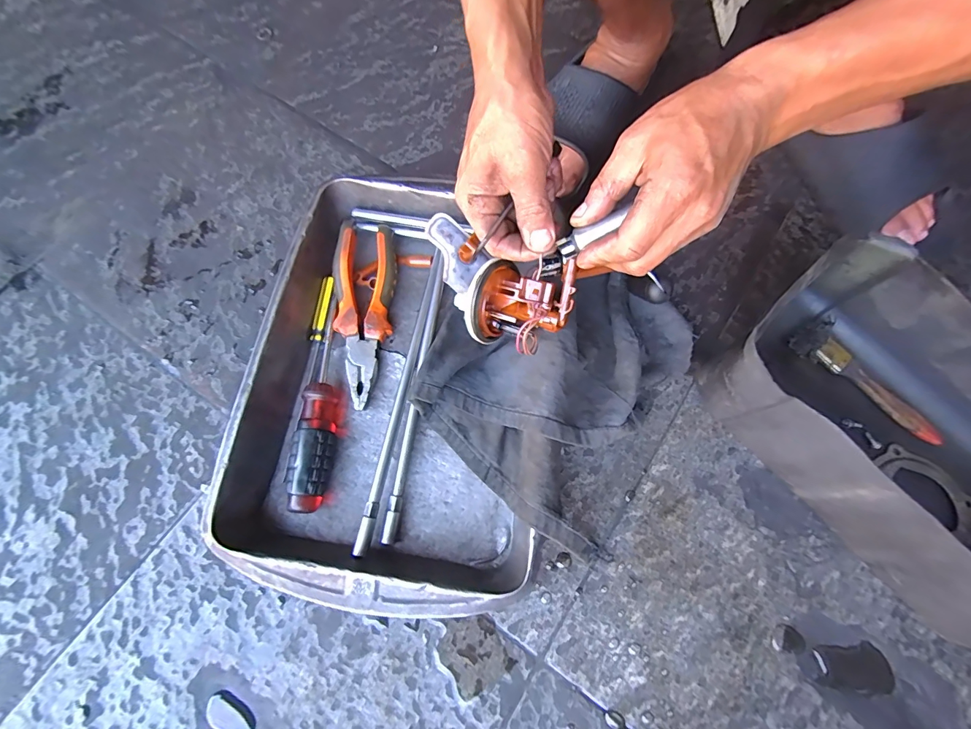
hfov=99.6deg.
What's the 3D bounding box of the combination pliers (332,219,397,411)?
[{"bbox_3d":[-0.114,-0.049,0.378,0.054,0.033,0.169,2,72,-1],"label":"combination pliers"}]

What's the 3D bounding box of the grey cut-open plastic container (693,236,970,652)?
[{"bbox_3d":[0.343,0.072,0.319,0.178,0.104,0.306,-38,77,-12],"label":"grey cut-open plastic container"}]

